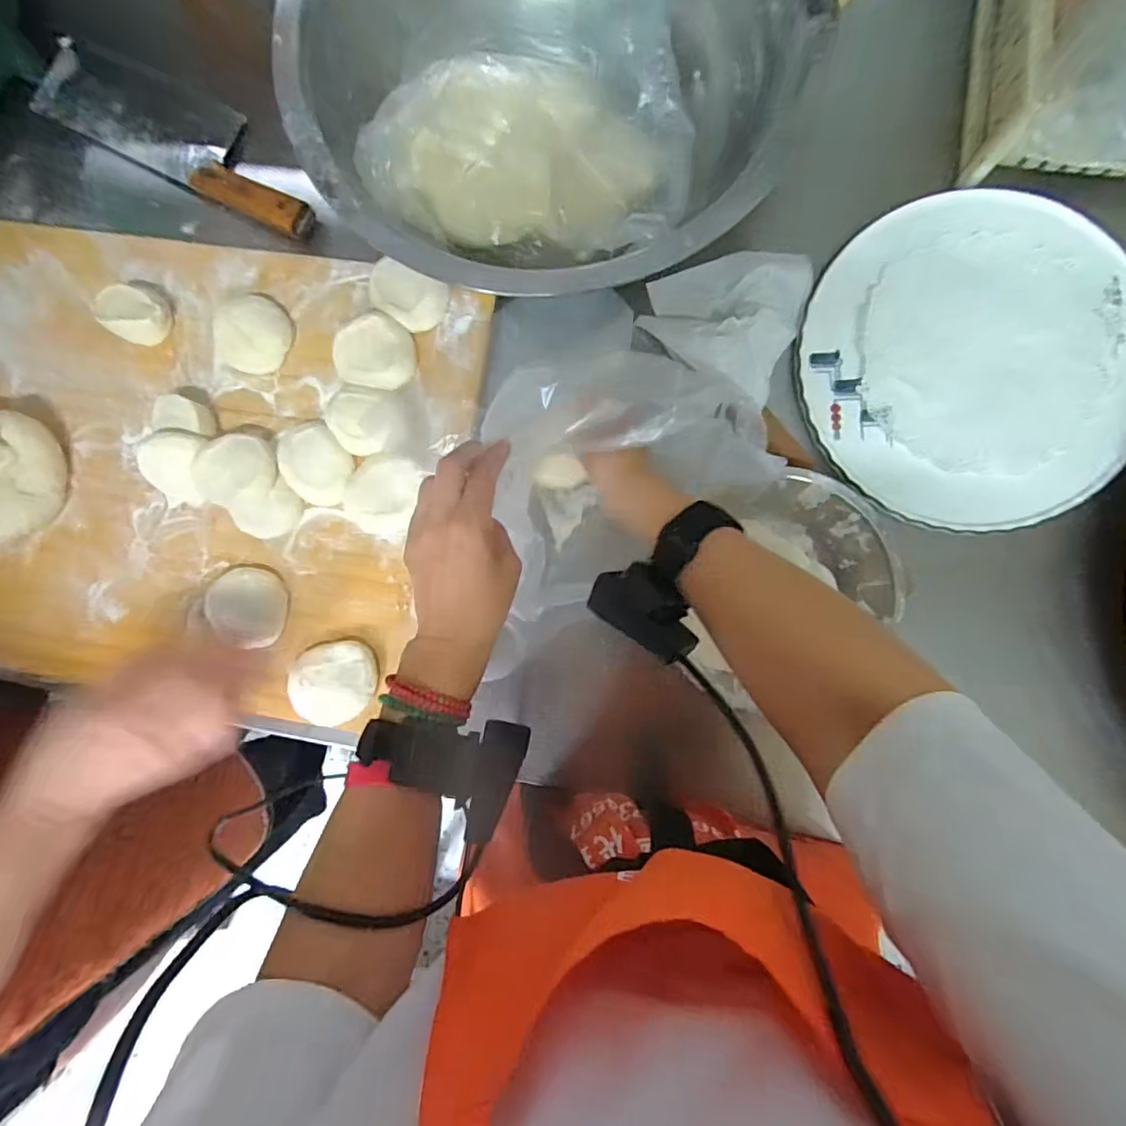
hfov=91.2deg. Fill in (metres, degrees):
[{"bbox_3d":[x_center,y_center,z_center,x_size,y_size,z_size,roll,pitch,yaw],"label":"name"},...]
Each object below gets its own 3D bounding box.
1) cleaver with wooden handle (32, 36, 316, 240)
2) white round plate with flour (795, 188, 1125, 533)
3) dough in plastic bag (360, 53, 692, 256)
[{"bbox_3d":[-0.361,-0.409,0.524,0.310,0.023,0.091,28,90,5],"label":"cleaver with wooden handle"},{"bbox_3d":[0.337,-0.167,0.453,0.275,0.015,0.266,0,87,4],"label":"white round plate with flour"},{"bbox_3d":[-0.026,-0.322,0.444,0.245,0.068,0.152,14,88,5],"label":"dough in plastic bag"}]

